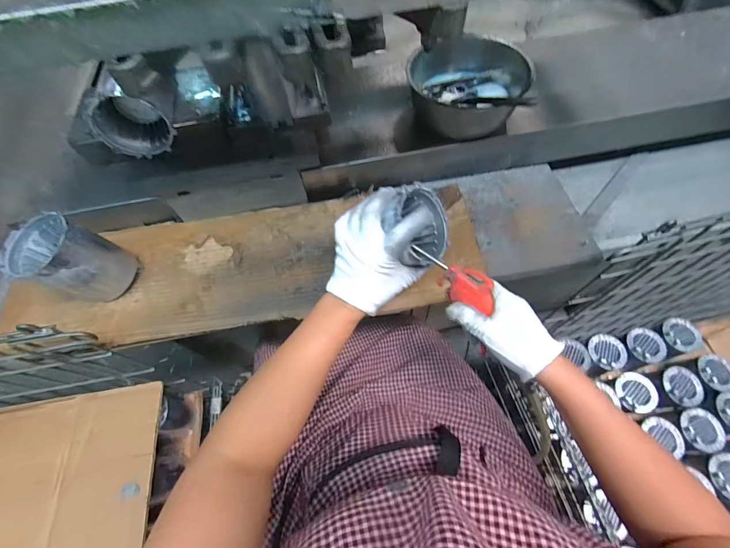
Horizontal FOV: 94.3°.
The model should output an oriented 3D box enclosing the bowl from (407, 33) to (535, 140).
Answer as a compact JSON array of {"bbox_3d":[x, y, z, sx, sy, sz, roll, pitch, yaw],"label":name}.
[{"bbox_3d":[0.172,-0.309,0.559,0.163,0.079,0.163,-1,63,3],"label":"bowl"}]

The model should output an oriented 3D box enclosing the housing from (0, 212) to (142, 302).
[{"bbox_3d":[-0.412,-0.016,0.479,0.102,0.111,0.091,11,64,9],"label":"housing"}]

